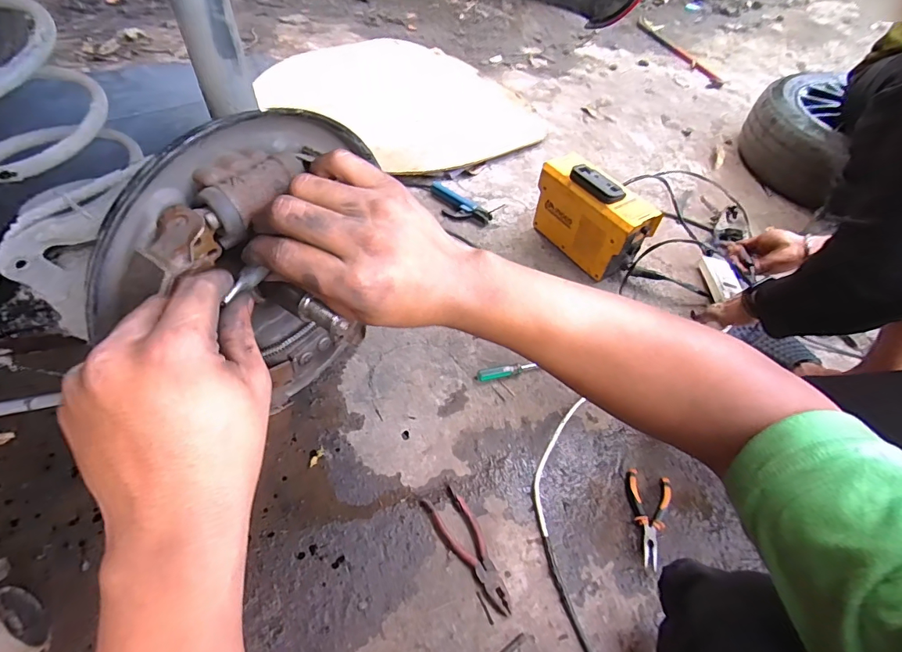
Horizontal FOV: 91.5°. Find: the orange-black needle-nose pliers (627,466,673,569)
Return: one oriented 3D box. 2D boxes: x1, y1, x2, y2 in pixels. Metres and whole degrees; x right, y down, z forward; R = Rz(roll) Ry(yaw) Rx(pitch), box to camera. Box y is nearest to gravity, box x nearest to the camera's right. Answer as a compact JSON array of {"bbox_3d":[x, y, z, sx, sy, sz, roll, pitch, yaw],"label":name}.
[{"bbox_3d":[0.321,0.309,0.708,0.068,0.018,0.149,14,53,8],"label":"orange-black needle-nose pliers"}]

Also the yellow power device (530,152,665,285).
[{"bbox_3d":[0.332,-0.265,1.058,0.113,0.192,0.279,-27,58,-22],"label":"yellow power device"}]

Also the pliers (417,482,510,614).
[{"bbox_3d":[0.031,0.336,0.667,0.059,0.009,0.193,-26,58,-21],"label":"pliers"}]

